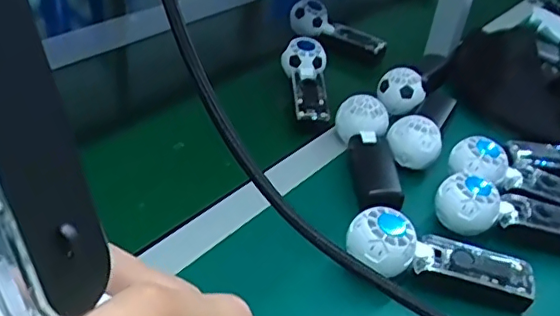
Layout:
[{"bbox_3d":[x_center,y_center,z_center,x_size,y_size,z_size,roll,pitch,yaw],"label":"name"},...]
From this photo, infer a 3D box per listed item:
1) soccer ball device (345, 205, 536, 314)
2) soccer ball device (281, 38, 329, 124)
[{"bbox_3d":[0.151,0.092,0.532,0.174,0.055,0.050,10,36,3],"label":"soccer ball device"},{"bbox_3d":[0.037,-0.115,0.790,0.060,0.045,0.166,4,36,-5],"label":"soccer ball device"}]

